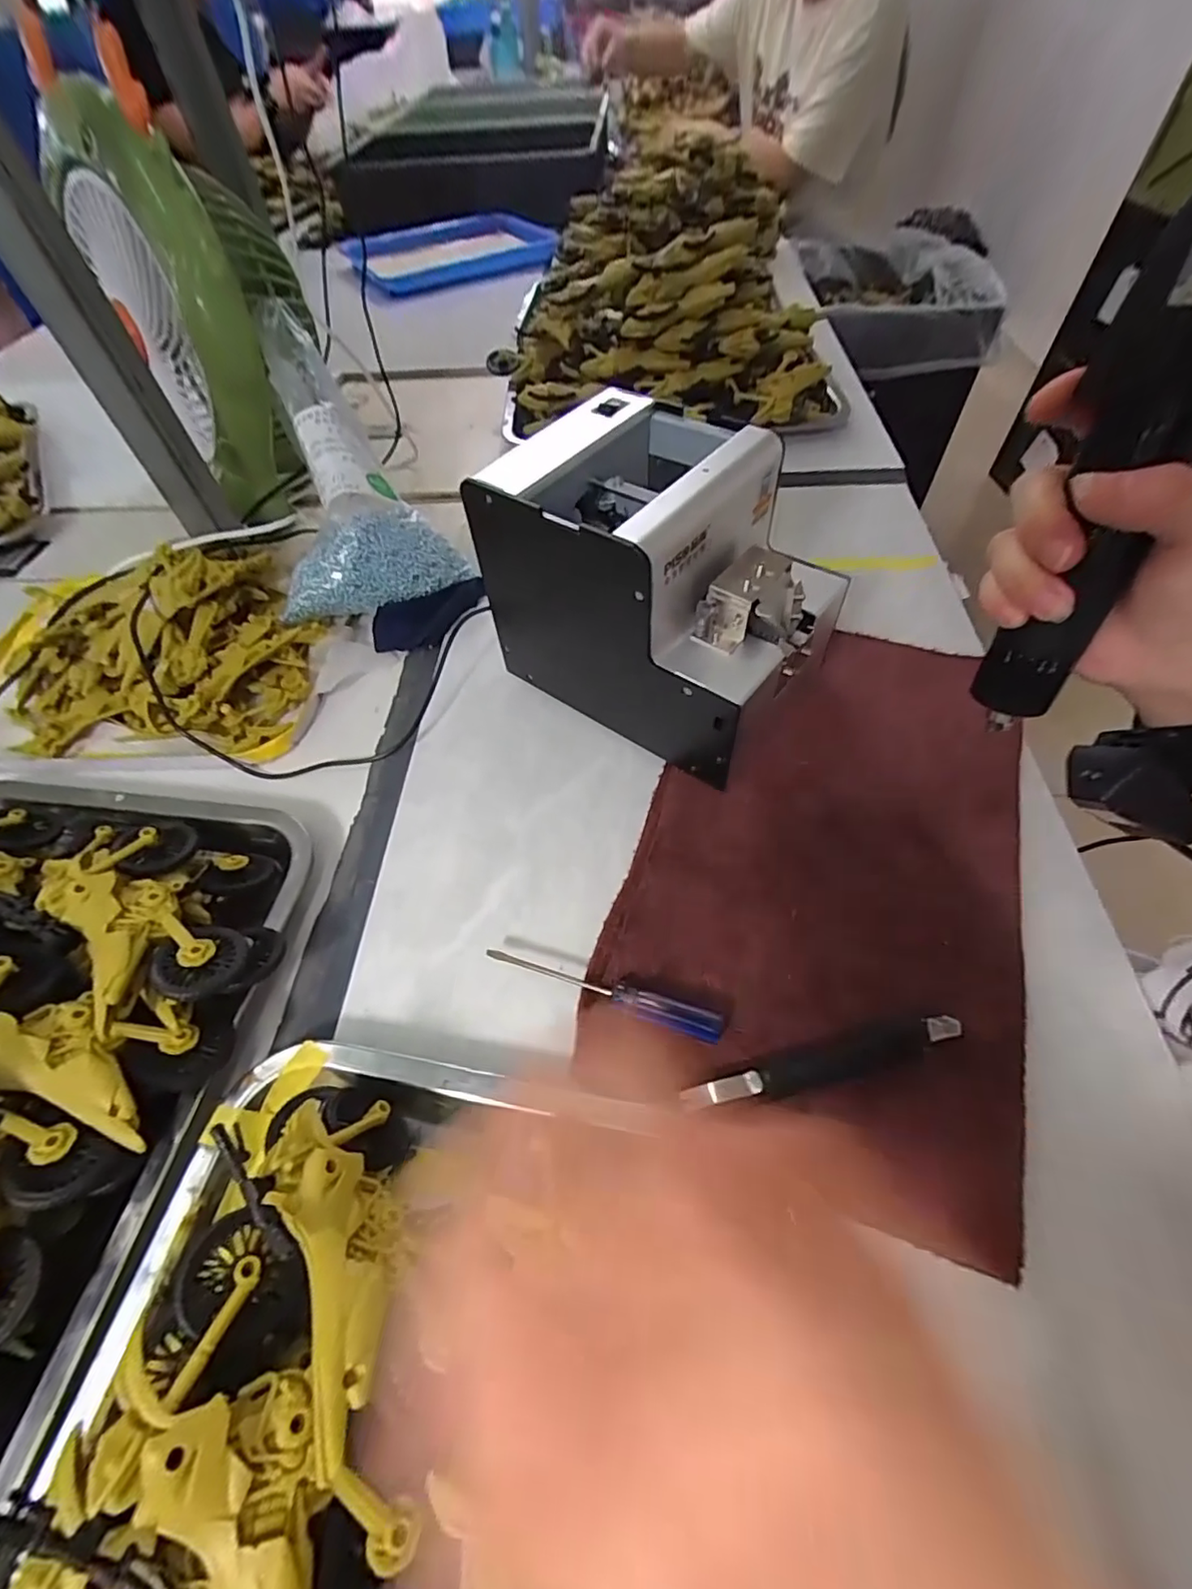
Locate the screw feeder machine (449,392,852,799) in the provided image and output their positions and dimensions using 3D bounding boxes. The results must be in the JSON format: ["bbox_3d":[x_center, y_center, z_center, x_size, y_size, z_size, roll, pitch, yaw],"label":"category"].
[{"bbox_3d":[0.040,-0.124,0.350,0.178,0.143,0.124,32,62,23],"label":"screw feeder machine"}]

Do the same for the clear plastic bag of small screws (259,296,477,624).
[{"bbox_3d":[-0.199,-0.257,0.444,0.131,0.057,0.228,-20,88,-9],"label":"clear plastic bag of small screws"}]

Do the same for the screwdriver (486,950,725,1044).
[{"bbox_3d":[0.003,0.096,0.285,0.120,0.013,0.013,16,57,14],"label":"screwdriver"}]

